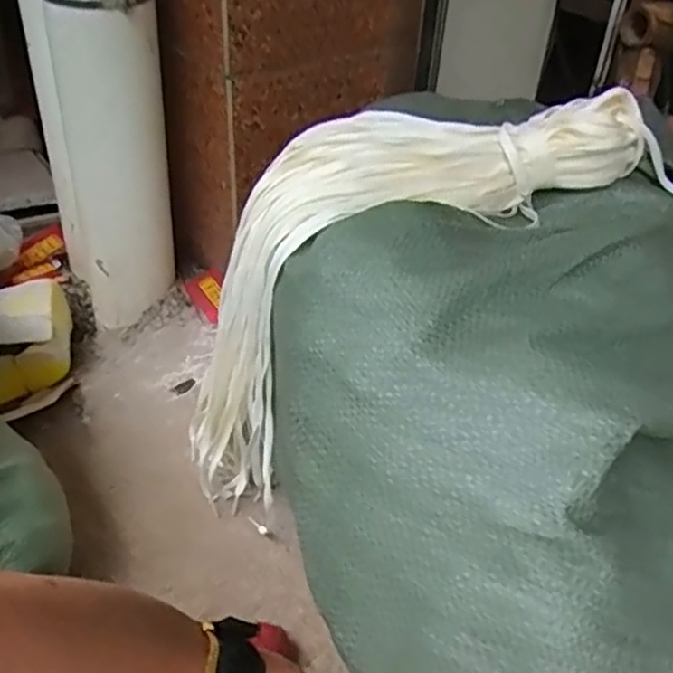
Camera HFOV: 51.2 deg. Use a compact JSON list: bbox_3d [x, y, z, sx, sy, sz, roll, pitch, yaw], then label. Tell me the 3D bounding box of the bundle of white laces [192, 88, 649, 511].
[{"bbox_3d":[0.011,-0.071,0.598,0.484,0.188,0.195,-41,45,8],"label":"bundle of white laces"}]

